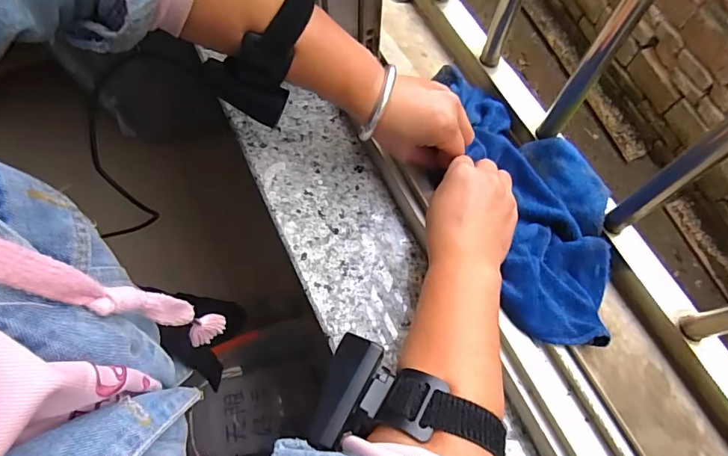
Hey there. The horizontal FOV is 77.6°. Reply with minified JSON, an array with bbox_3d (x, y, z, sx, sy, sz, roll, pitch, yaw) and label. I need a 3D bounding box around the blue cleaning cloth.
[{"bbox_3d":[0.172,-0.036,0.452,0.135,0.050,0.298,-3,60,-2],"label":"blue cleaning cloth"}]

